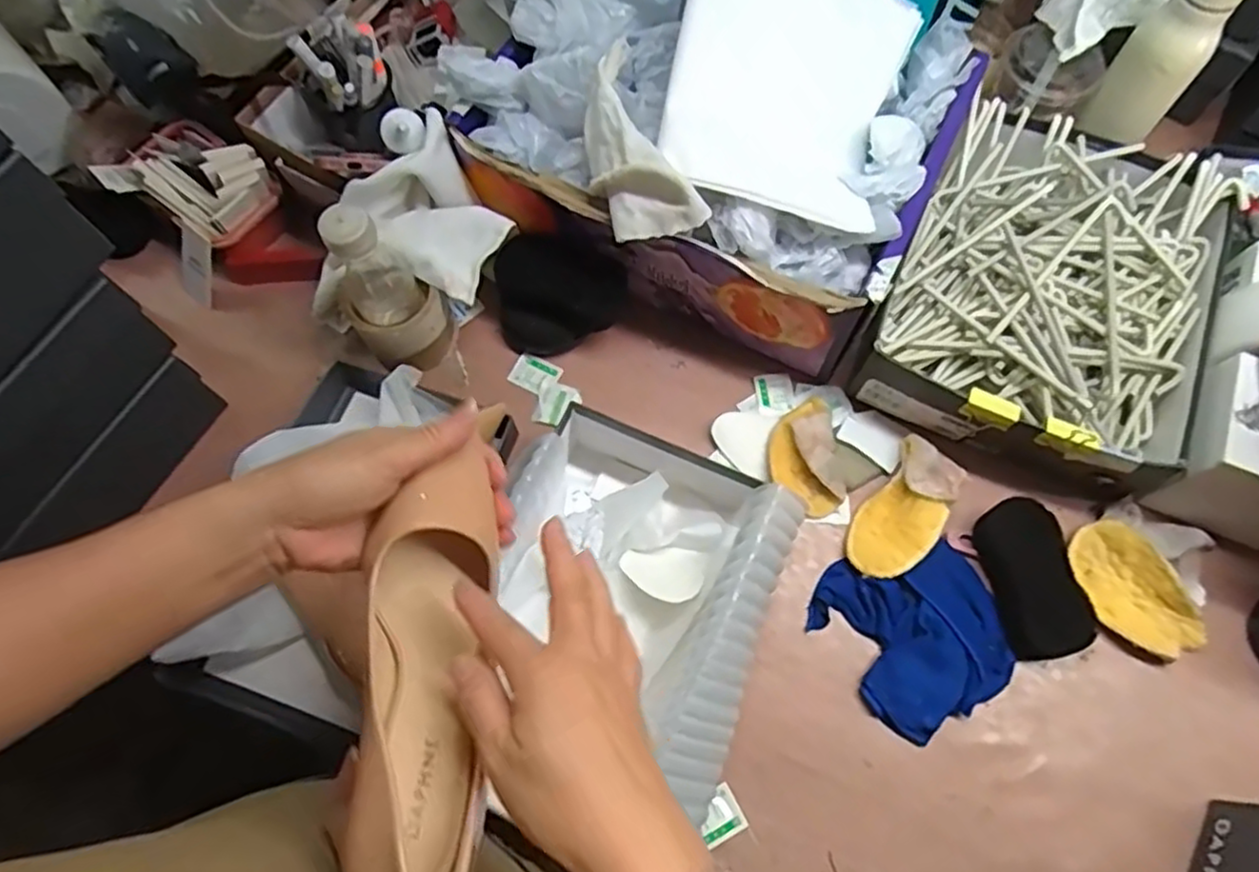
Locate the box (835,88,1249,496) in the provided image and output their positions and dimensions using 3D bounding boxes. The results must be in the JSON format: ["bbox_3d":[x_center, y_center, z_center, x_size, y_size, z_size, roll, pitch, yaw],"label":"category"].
[{"bbox_3d":[0.382,-0.134,0.670,0.270,0.089,0.328,24,71,10],"label":"box"}]

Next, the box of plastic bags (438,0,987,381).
[{"bbox_3d":[0.061,-0.296,0.665,0.434,0.187,0.315,28,72,12],"label":"box of plastic bags"}]

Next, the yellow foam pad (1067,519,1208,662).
[{"bbox_3d":[0.423,0.129,0.604,0.061,0.034,0.117,-27,70,-9],"label":"yellow foam pad"}]

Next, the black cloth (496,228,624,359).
[{"bbox_3d":[-0.071,-0.141,0.712,0.123,0.071,0.101,-23,70,-8],"label":"black cloth"}]

